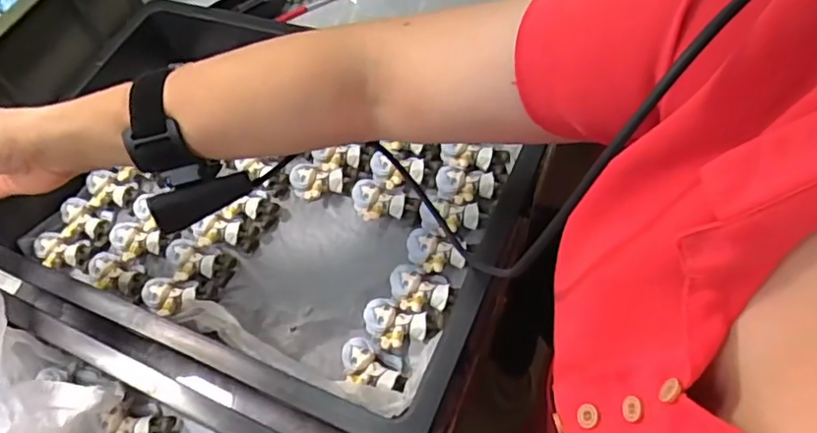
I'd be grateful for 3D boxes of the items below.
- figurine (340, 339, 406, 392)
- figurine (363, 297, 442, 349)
[{"bbox_3d":[-0.025,0.115,0.449,0.053,0.023,0.032,12,62,16],"label":"figurine"},{"bbox_3d":[-0.006,0.088,0.463,0.058,0.025,0.034,13,62,17],"label":"figurine"}]

